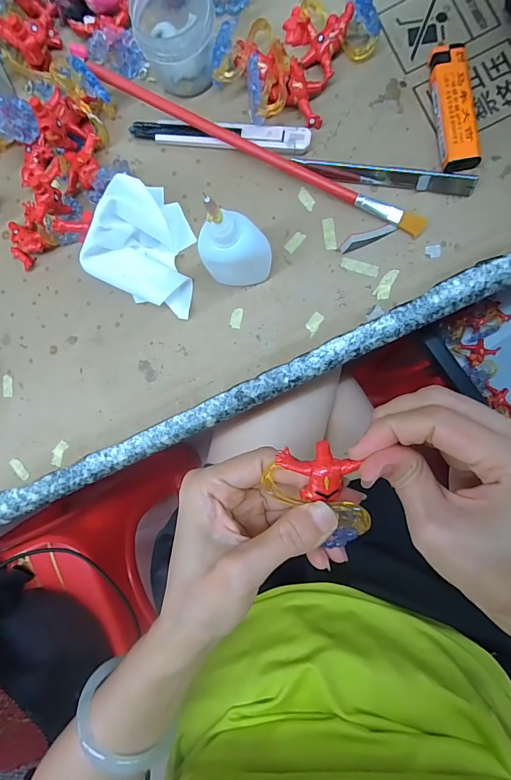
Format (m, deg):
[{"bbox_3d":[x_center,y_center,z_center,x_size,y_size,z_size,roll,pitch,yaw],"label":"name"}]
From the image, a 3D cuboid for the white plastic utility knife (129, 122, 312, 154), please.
[{"bbox_3d":[-0.028,-0.183,0.283,0.133,0.010,0.017,7,93,5],"label":"white plastic utility knife"}]

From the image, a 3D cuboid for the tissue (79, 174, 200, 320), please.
[{"bbox_3d":[-0.075,-0.101,0.268,0.072,0.046,0.080,17,91,7],"label":"tissue"}]

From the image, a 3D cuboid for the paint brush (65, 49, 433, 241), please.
[{"bbox_3d":[-0.008,-0.177,0.276,0.279,0.008,0.013,29,94,4],"label":"paint brush"}]

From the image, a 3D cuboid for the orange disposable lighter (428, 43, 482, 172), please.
[{"bbox_3d":[0.134,-0.190,0.264,0.023,0.015,0.083,-4,92,5],"label":"orange disposable lighter"}]

